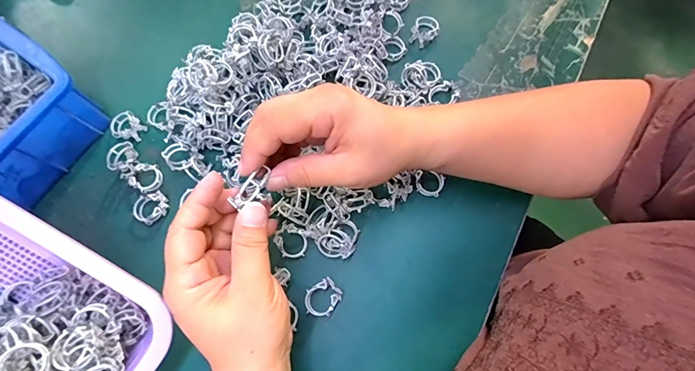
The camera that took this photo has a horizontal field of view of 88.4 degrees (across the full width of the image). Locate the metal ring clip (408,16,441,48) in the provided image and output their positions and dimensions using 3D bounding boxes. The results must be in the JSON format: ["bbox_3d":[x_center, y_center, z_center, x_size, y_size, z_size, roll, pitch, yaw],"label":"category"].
[{"bbox_3d":[0.080,-0.160,0.367,0.025,0.011,0.032,29,75,11],"label":"metal ring clip"}]

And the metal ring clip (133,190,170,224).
[{"bbox_3d":[-0.178,0.020,0.323,0.029,0.009,0.025,-27,73,-6],"label":"metal ring clip"}]

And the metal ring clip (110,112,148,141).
[{"bbox_3d":[-0.218,-0.058,0.353,0.035,0.010,0.027,29,75,11],"label":"metal ring clip"}]

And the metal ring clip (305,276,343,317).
[{"bbox_3d":[-0.020,0.093,0.292,0.030,0.012,0.025,-42,75,-11],"label":"metal ring clip"}]

